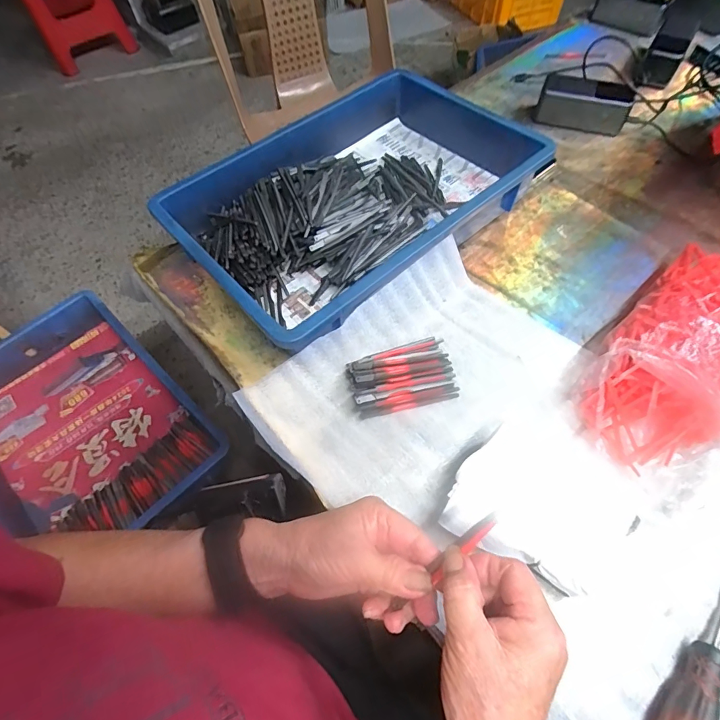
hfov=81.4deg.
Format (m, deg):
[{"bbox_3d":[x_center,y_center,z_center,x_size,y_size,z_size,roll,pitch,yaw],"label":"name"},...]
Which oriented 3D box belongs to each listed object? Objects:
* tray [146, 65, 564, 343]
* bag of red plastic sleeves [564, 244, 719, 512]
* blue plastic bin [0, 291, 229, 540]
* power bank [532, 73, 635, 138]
[{"bbox_3d":[0.008,-0.217,0.544,0.460,0.073,0.288,-37,65,-18],"label":"tray"},{"bbox_3d":[0.324,-0.001,0.402,0.257,0.075,0.165,-34,64,-16],"label":"bag of red plastic sleeves"},{"bbox_3d":[-0.450,0.099,0.660,0.392,0.081,0.295,39,68,22],"label":"blue plastic bin"},{"bbox_3d":[0.336,-0.383,0.632,0.131,0.065,0.033,12,61,9],"label":"power bank"}]

